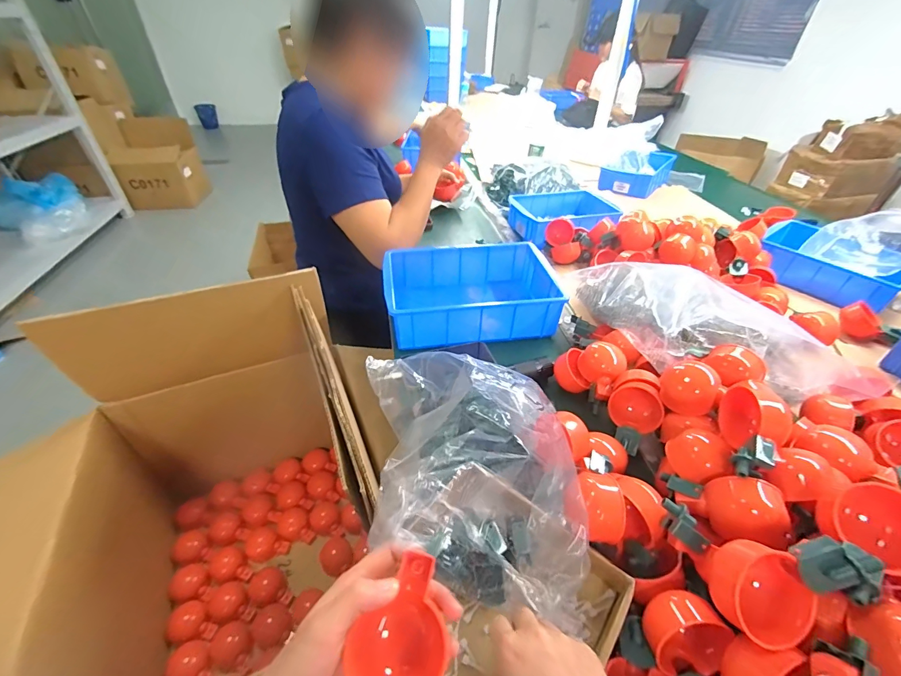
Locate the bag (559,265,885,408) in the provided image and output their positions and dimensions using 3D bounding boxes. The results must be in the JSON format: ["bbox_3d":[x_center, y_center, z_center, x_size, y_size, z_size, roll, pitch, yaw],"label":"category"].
[{"bbox_3d":[0.375,-0.023,0.577,0.429,0.092,0.201,32,49,31],"label":"bag"}]

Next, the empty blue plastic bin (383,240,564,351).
[{"bbox_3d":[0.034,-0.076,0.716,0.289,0.104,0.204,-5,41,-8],"label":"empty blue plastic bin"}]

